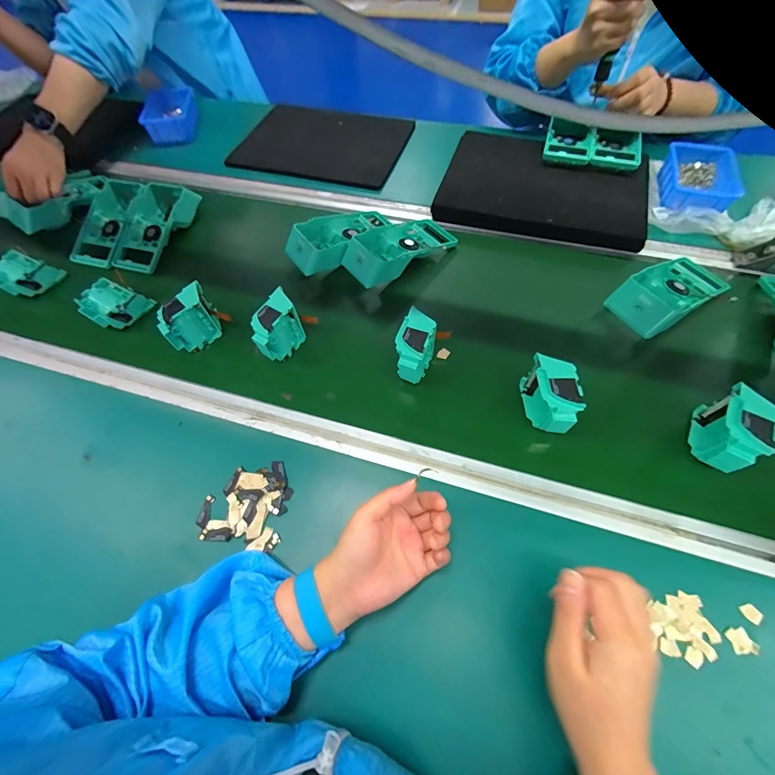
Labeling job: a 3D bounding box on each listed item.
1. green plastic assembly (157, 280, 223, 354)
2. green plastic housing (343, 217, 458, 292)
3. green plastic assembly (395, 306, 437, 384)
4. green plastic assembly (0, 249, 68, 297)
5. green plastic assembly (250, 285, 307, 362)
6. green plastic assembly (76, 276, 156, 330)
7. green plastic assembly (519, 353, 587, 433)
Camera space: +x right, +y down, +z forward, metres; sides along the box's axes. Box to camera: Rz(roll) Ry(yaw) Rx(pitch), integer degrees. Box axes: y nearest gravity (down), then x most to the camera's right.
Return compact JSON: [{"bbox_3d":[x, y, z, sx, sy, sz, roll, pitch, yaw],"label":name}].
[{"bbox_3d":[-0.278,-0.091,0.508,0.034,0.082,0.078,38,70,22],"label":"green plastic assembly"},{"bbox_3d":[0.022,-0.230,0.579,0.197,0.048,0.090,-35,67,-16],"label":"green plastic housing"},{"bbox_3d":[0.035,-0.047,0.464,0.045,0.078,0.077,14,63,8],"label":"green plastic assembly"},{"bbox_3d":[-0.601,-0.188,0.589,0.079,0.039,0.079,26,65,14],"label":"green plastic assembly"},{"bbox_3d":[-0.150,-0.079,0.491,0.042,0.077,0.078,29,66,15],"label":"green plastic assembly"},{"bbox_3d":[-0.416,-0.125,0.545,0.083,0.039,0.075,19,64,11],"label":"green plastic assembly"},{"bbox_3d":[0.192,0.012,0.426,0.042,0.075,0.082,1,62,1],"label":"green plastic assembly"}]

